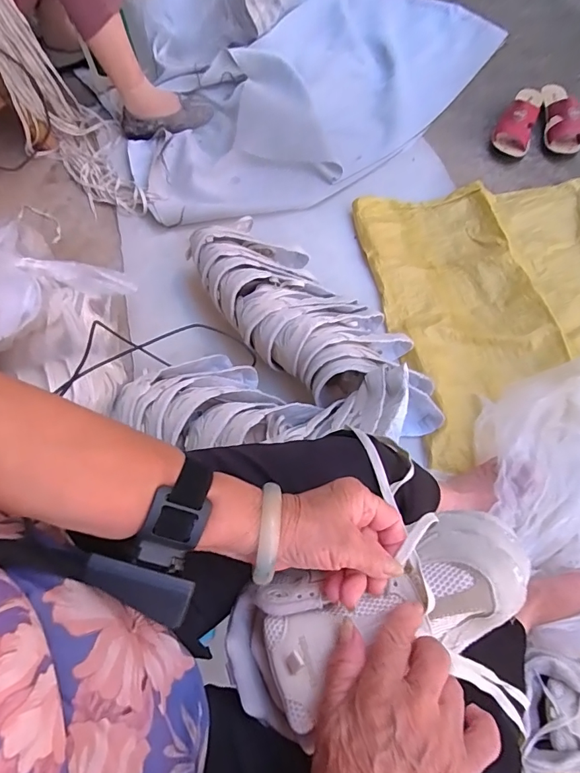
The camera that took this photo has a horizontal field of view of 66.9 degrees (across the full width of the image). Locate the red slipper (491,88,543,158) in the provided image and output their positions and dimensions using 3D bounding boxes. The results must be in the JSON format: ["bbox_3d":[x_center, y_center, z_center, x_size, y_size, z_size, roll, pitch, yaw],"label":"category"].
[{"bbox_3d":[0.560,-0.654,1.067,0.088,0.066,0.203,23,72,14],"label":"red slipper"}]

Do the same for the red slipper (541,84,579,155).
[{"bbox_3d":[0.668,-0.667,1.082,0.085,0.081,0.196,4,69,7],"label":"red slipper"}]

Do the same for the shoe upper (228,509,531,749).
[{"bbox_3d":[0.071,0.169,0.333,0.241,0.056,0.104,-21,69,-6],"label":"shoe upper"}]

